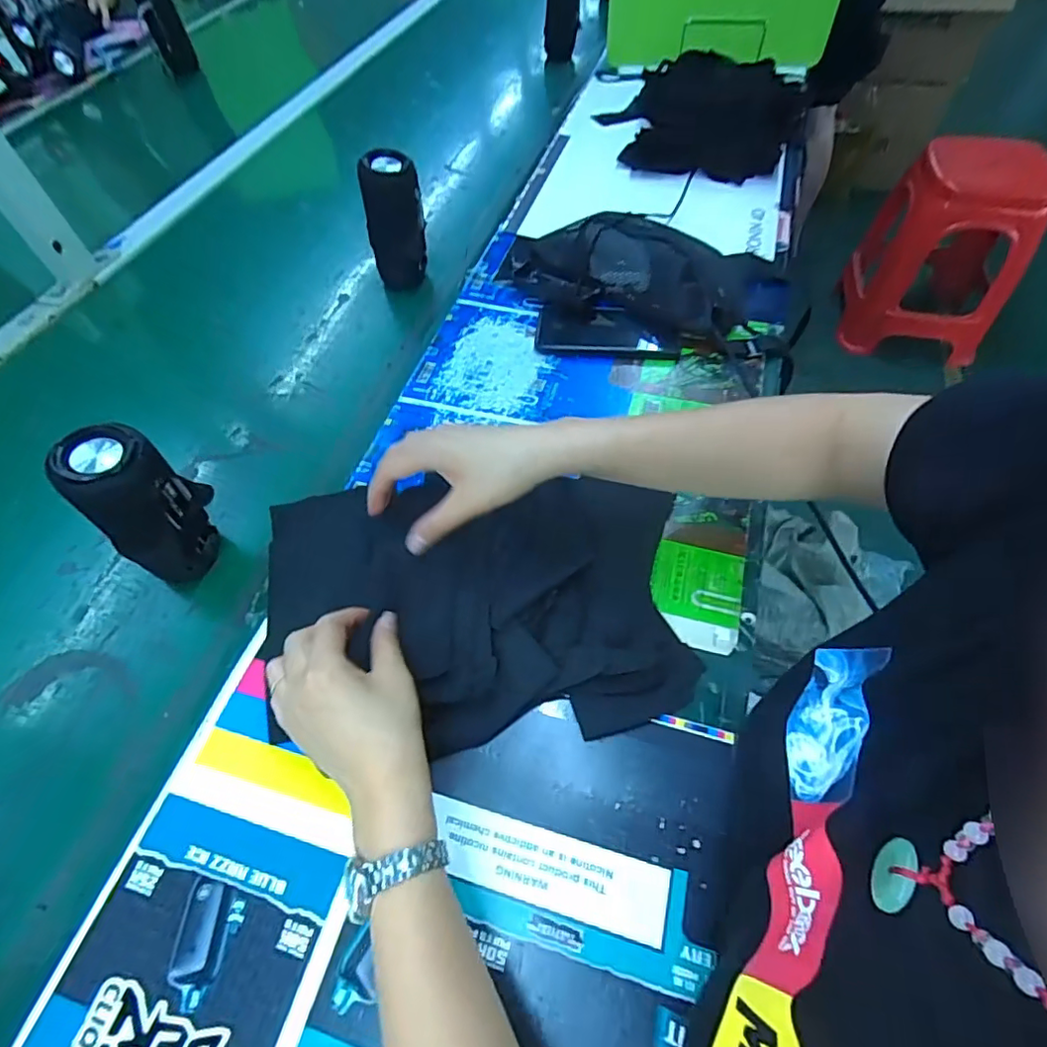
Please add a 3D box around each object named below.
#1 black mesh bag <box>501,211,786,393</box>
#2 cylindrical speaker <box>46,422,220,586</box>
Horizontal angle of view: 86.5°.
[{"bbox_3d":[0.133,-0.313,0.681,0.346,0.068,0.181,20,59,14],"label":"black mesh bag"},{"bbox_3d":[-0.299,-0.010,0.449,0.053,0.147,0.061,-3,56,-1],"label":"cylindrical speaker"}]

